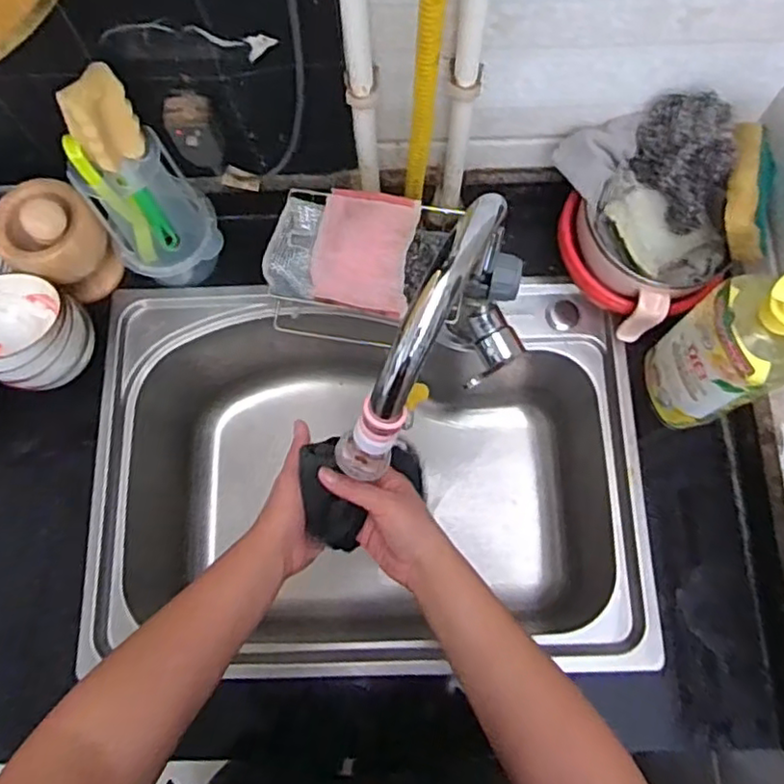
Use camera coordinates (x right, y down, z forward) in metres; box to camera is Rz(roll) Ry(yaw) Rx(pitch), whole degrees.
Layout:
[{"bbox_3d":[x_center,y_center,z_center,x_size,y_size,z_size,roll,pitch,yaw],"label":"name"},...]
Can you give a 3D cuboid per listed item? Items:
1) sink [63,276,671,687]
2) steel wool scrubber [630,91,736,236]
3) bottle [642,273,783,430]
[{"bbox_3d":[-0.025,0.106,0.796,0.571,0.231,0.414,-2,75,1],"label":"sink"},{"bbox_3d":[0.280,-0.223,0.625,0.054,0.100,0.112,-34,77,-7],"label":"steel wool scrubber"},{"bbox_3d":[0.301,-0.036,0.577,0.069,0.257,0.097,-32,77,-7],"label":"bottle"}]

